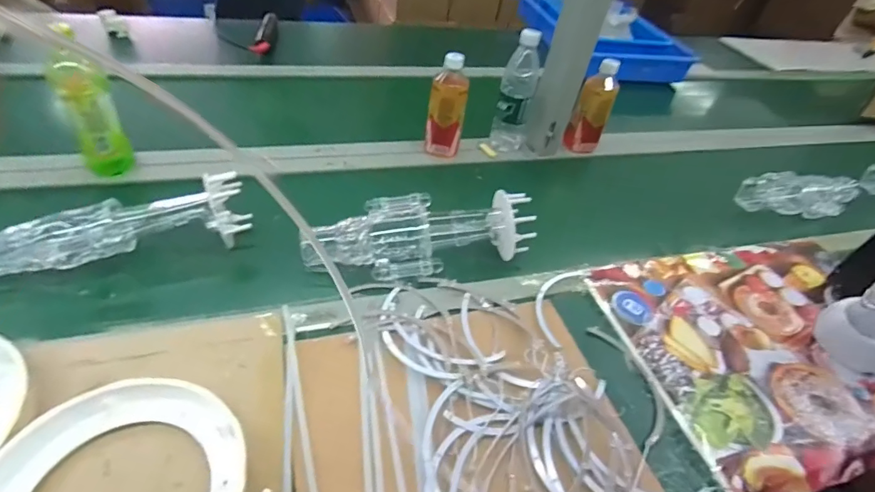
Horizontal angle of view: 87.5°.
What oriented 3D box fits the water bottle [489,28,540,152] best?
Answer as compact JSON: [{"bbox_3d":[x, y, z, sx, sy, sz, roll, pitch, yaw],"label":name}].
[{"bbox_3d":[0.153,-0.290,0.878,0.066,0.218,0.070,18,44,8],"label":"water bottle"}]

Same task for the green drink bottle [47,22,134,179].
[{"bbox_3d":[-0.504,-0.190,0.669,0.068,0.187,0.072,-22,52,-30],"label":"green drink bottle"}]

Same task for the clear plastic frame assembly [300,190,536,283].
[{"bbox_3d":[-0.028,-0.024,0.656,0.313,0.088,0.113,1,44,-9],"label":"clear plastic frame assembly"}]

